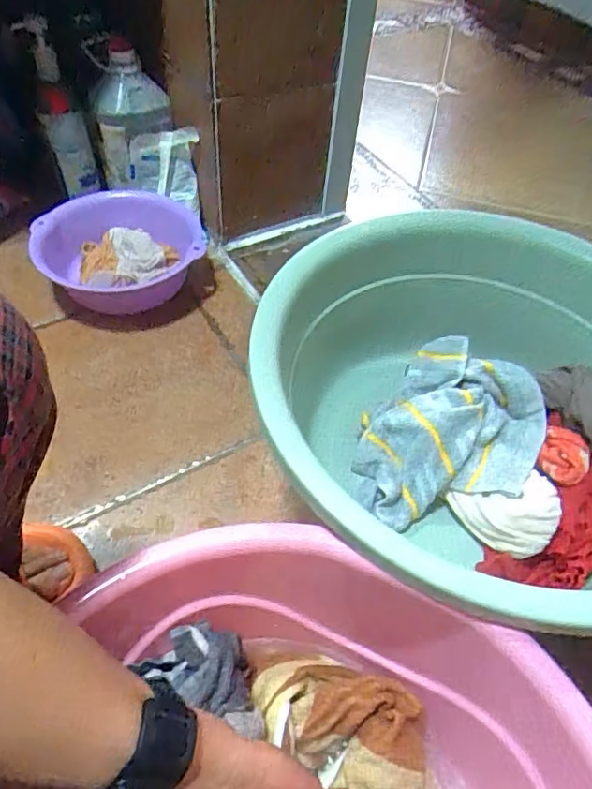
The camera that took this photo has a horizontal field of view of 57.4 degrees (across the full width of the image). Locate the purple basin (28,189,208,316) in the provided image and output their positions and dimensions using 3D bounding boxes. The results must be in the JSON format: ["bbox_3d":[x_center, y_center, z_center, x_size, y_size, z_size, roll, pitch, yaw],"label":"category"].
[{"bbox_3d":[-0.274,-0.228,0.846,0.243,0.090,0.243,2,52,-2],"label":"purple basin"}]

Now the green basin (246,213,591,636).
[{"bbox_3d":[0.196,0.030,0.595,0.463,0.208,0.476,-13,54,-13],"label":"green basin"}]

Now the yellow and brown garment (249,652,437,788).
[{"bbox_3d":[0.047,0.305,0.433,0.122,0.052,0.208,-12,53,-12],"label":"yellow and brown garment"}]

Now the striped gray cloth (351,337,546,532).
[{"bbox_3d":[0.178,0.048,0.631,0.185,0.091,0.230,27,55,17],"label":"striped gray cloth"}]

